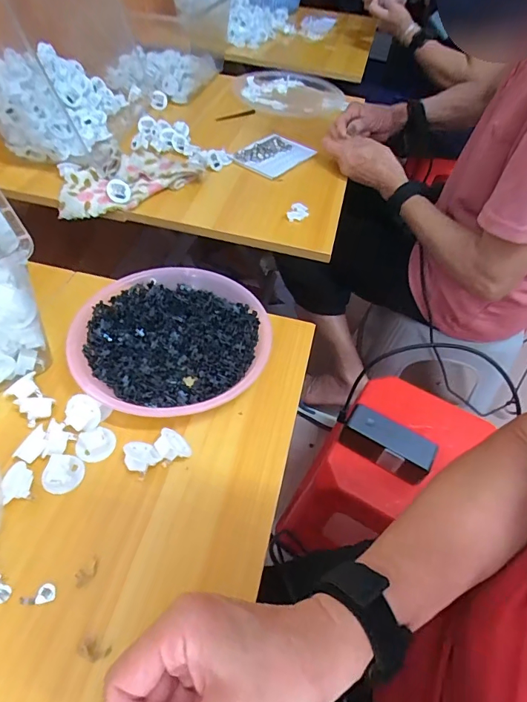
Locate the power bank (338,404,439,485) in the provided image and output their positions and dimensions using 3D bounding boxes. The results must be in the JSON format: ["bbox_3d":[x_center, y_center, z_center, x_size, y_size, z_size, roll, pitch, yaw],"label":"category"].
[{"bbox_3d":[0.185,0.141,0.633,0.128,0.060,0.053,30,54,18],"label":"power bank"}]

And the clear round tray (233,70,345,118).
[{"bbox_3d":[0.055,-0.558,0.904,0.229,0.023,0.193,0,51,-6],"label":"clear round tray"}]

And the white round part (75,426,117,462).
[{"bbox_3d":[-0.146,0.080,0.366,0.033,0.011,0.029,-29,59,-26],"label":"white round part"}]

